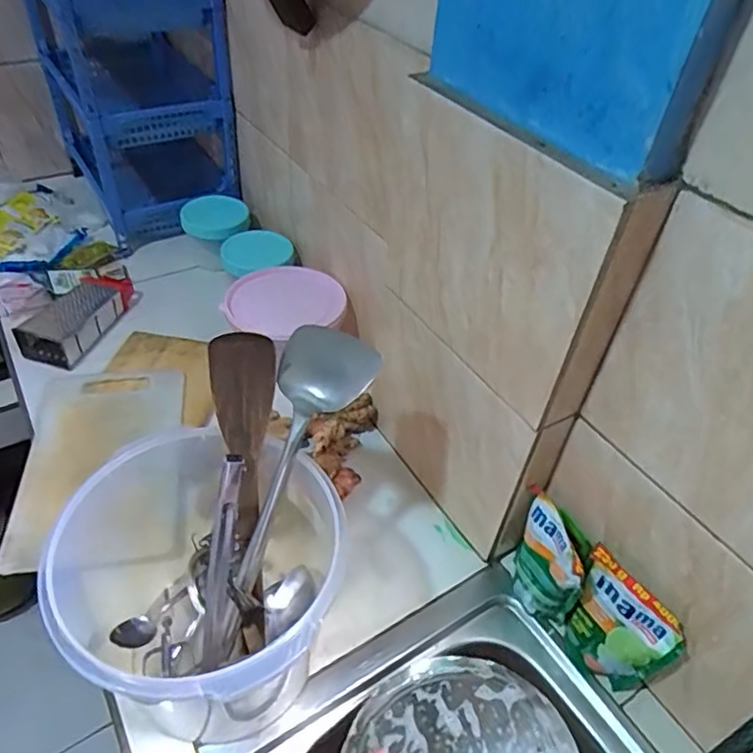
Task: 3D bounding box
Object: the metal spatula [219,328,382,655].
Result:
[{"bbox_3d":[-0.097,0.111,0.594,0.093,0.025,0.332,21,87,15],"label":"metal spatula"}]

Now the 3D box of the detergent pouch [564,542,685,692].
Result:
[{"bbox_3d":[0.255,0.269,0.645,0.042,0.152,0.105,-17,48,-22],"label":"detergent pouch"}]

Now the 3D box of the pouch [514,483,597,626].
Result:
[{"bbox_3d":[0.202,0.208,0.697,0.052,0.147,0.107,-11,46,-17],"label":"pouch"}]

